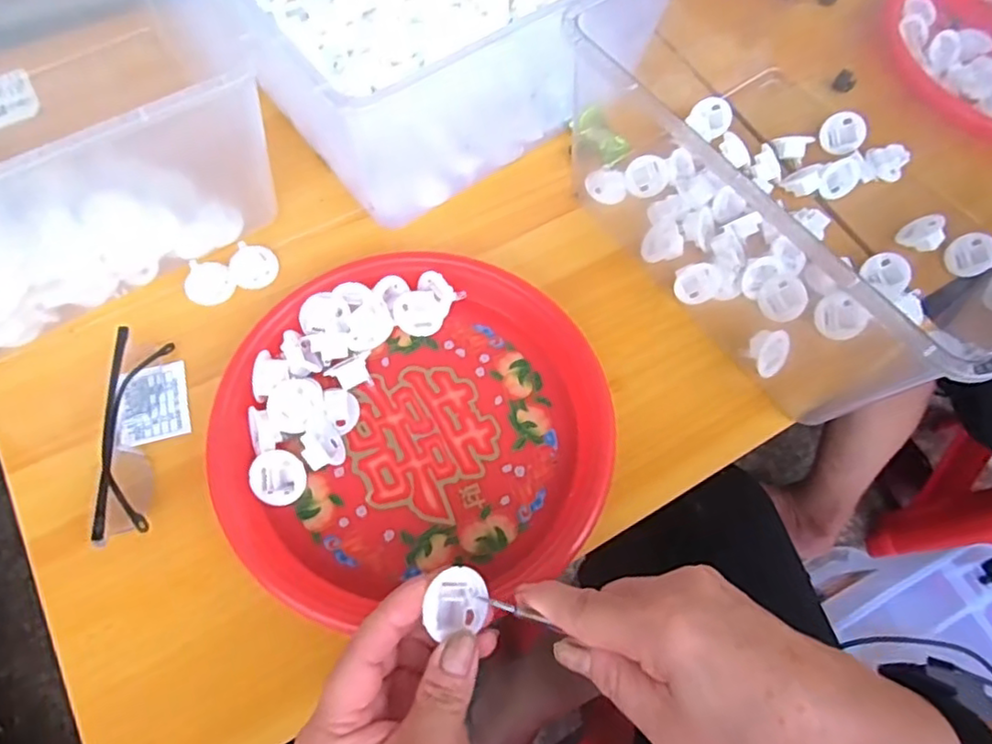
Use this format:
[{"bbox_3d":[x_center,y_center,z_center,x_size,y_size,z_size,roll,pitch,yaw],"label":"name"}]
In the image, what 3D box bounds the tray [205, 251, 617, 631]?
[{"bbox_3d":[-0.050,0.029,0.392,0.233,0.024,0.218,-2,66,-3],"label":"tray"}]

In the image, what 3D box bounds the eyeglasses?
[{"bbox_3d":[-0.222,0.036,0.383,0.026,0.031,0.129,-5,66,-5],"label":"eyeglasses"}]

